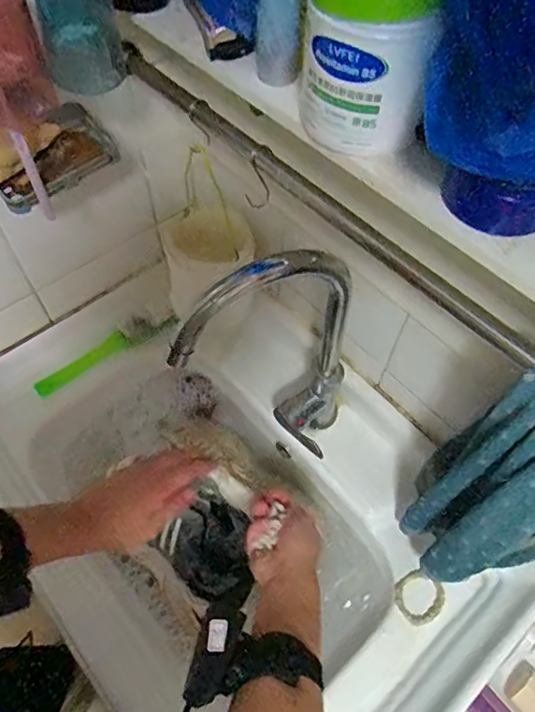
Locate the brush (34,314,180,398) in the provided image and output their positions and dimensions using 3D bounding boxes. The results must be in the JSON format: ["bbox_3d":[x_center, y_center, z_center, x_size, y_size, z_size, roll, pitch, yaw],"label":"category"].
[{"bbox_3d":[-0.240,-0.011,0.795,0.222,0.029,0.037,-28,63,-18],"label":"brush"}]

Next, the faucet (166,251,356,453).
[{"bbox_3d":[0.015,0.033,0.563,0.205,0.342,0.076,-25,62,-16],"label":"faucet"}]

